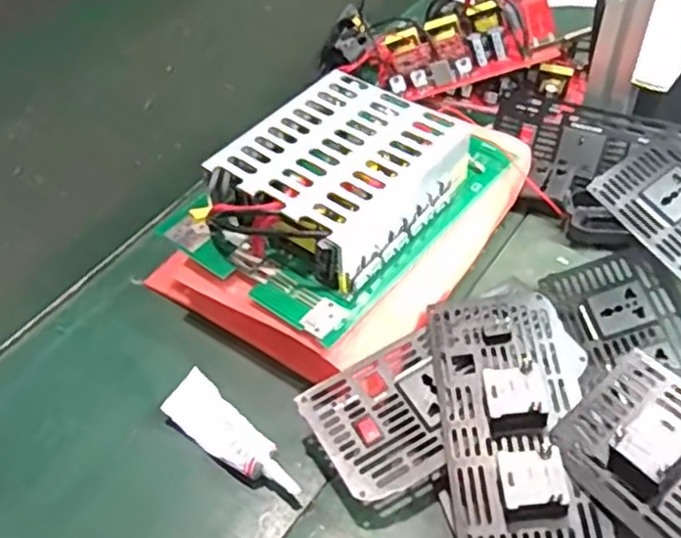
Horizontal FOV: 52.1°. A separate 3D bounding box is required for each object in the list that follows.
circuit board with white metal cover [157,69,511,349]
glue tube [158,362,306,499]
[{"bbox_3d":[-0.001,-0.074,0.559,0.179,0.063,0.241,31,57,28],"label":"circuit board with white metal cover"},{"bbox_3d":[-0.074,0.119,0.490,0.114,0.025,0.038,30,59,28],"label":"glue tube"}]

